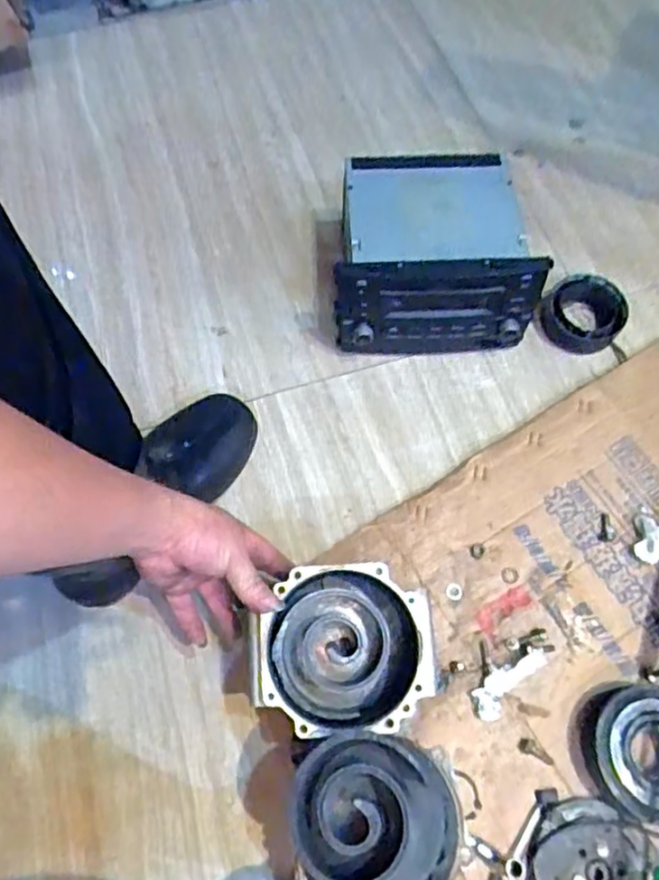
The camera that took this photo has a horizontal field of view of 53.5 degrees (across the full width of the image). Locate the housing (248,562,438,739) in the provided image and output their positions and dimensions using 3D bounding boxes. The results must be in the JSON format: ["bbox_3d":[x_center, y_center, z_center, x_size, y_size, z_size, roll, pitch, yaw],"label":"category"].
[{"bbox_3d":[0.010,0.169,0.521,0.138,0.074,0.118,-5,66,-1],"label":"housing"}]

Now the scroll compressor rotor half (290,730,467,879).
[{"bbox_3d":[0.033,0.256,0.446,0.114,0.061,0.101,-9,66,-3],"label":"scroll compressor rotor half"}]

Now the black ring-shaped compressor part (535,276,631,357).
[{"bbox_3d":[0.294,-0.147,0.754,0.090,0.034,0.091,-1,66,1],"label":"black ring-shaped compressor part"}]

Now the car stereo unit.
[{"bbox_3d":[0.107,-0.207,0.730,0.202,0.122,0.192,-4,66,-1],"label":"car stereo unit"}]

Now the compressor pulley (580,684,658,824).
[{"bbox_3d":[0.273,0.262,0.550,0.103,0.037,0.100,-5,66,-1],"label":"compressor pulley"}]

